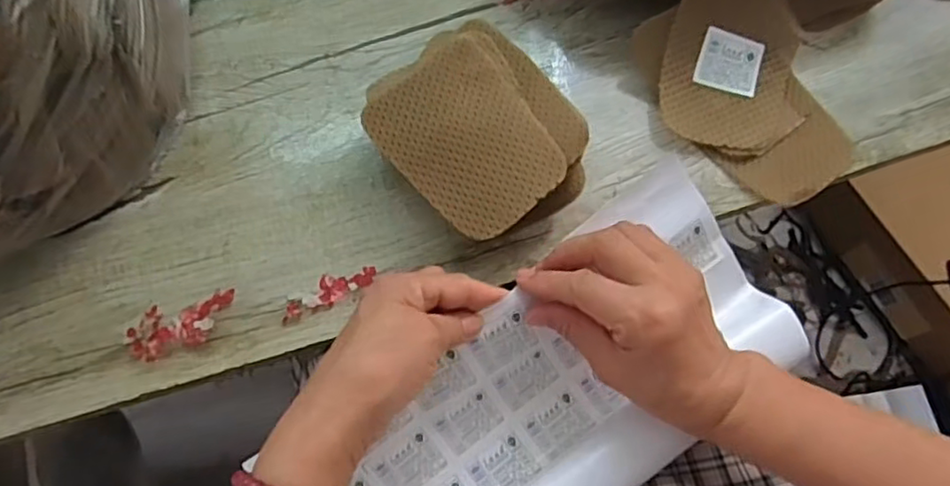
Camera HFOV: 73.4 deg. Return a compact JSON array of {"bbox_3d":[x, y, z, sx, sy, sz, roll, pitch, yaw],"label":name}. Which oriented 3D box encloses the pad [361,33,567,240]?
[{"bbox_3d":[-0.003,-0.067,0.406,0.090,0.009,0.120,-38,75,-9],"label":"pad"}]

